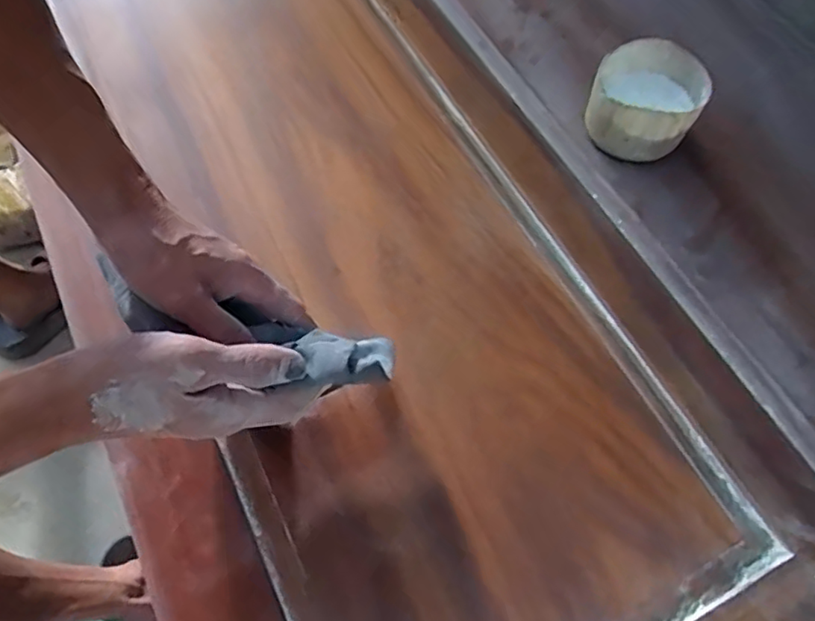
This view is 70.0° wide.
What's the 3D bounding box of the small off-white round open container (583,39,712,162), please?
[{"bbox_3d":[0.228,-0.200,0.568,0.096,0.074,0.101,-1,64,1],"label":"small off-white round open container"}]

